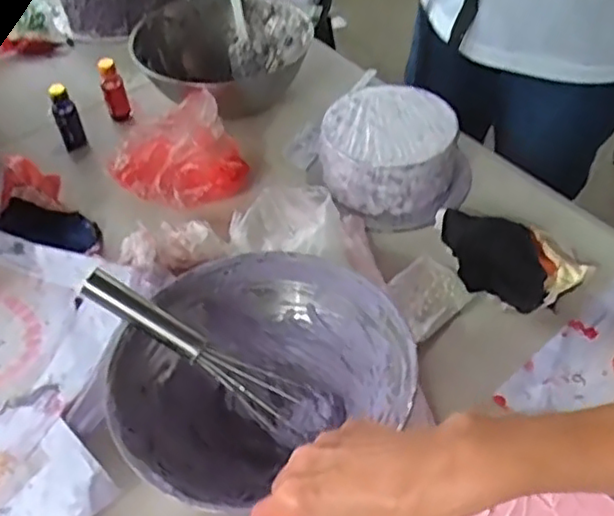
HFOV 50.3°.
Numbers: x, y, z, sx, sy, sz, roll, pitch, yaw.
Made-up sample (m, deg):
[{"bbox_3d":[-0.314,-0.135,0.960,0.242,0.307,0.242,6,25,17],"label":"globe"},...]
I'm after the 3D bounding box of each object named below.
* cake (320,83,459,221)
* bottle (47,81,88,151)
[{"bbox_3d":[0.094,-0.129,0.767,0.150,0.075,0.152,-1,49,1],"label":"cake"},{"bbox_3d":[-0.314,-0.188,0.854,0.031,0.081,0.037,-21,51,-16],"label":"bottle"}]

